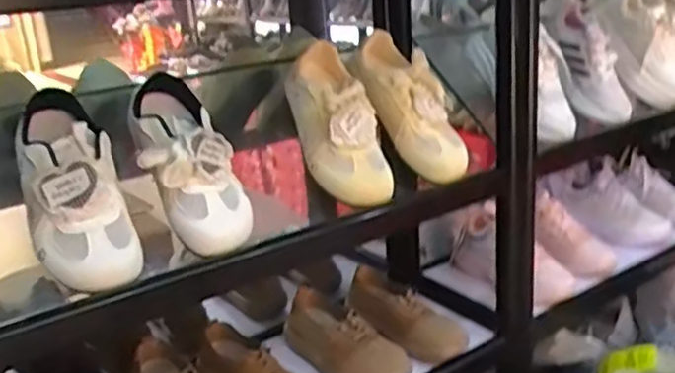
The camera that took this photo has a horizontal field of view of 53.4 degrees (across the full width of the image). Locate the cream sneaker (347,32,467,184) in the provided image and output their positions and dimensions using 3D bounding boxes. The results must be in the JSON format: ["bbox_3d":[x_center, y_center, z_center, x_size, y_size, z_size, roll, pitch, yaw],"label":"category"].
[{"bbox_3d":[0.097,-0.106,0.918,0.071,0.222,0.097,-22,-12,-44],"label":"cream sneaker"}]

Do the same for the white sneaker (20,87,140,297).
[{"bbox_3d":[-0.273,-0.004,0.685,0.086,0.234,0.093,-14,-20,-28],"label":"white sneaker"}]

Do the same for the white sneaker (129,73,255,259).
[{"bbox_3d":[-0.165,-0.029,0.741,0.103,0.211,0.078,-17,-16,-34],"label":"white sneaker"}]

